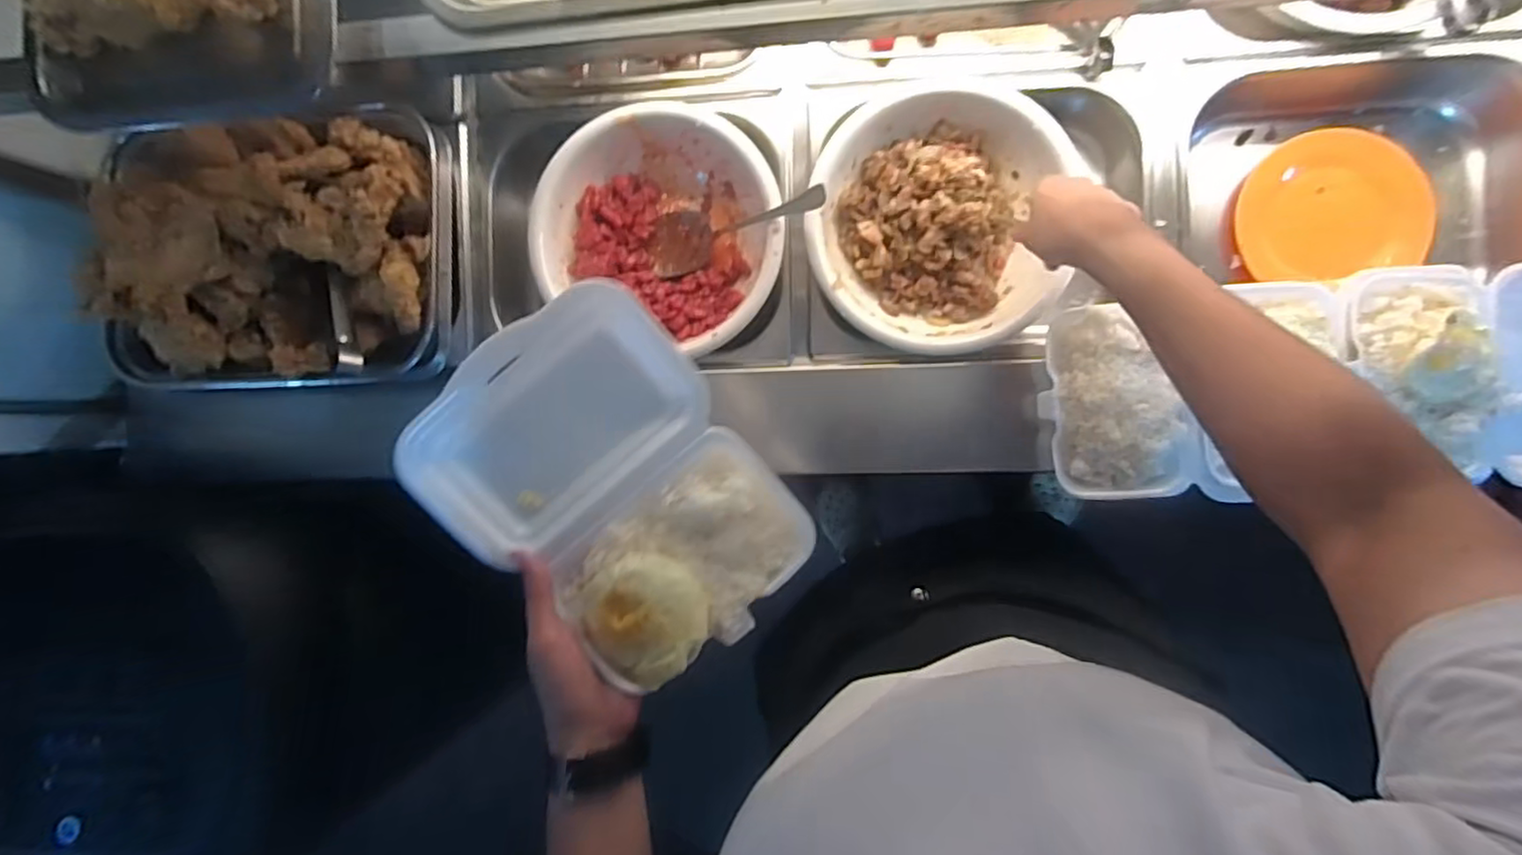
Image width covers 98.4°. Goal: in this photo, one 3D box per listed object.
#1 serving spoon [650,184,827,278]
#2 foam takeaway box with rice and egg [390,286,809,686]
[{"bbox_3d":[-0.022,-0.199,0.664,0.222,0.043,0.067,-2,90,39],"label":"serving spoon"},{"bbox_3d":[-0.095,0.042,0.422,0.177,0.057,0.229,-36,87,5],"label":"foam takeaway box with rice and egg"}]

